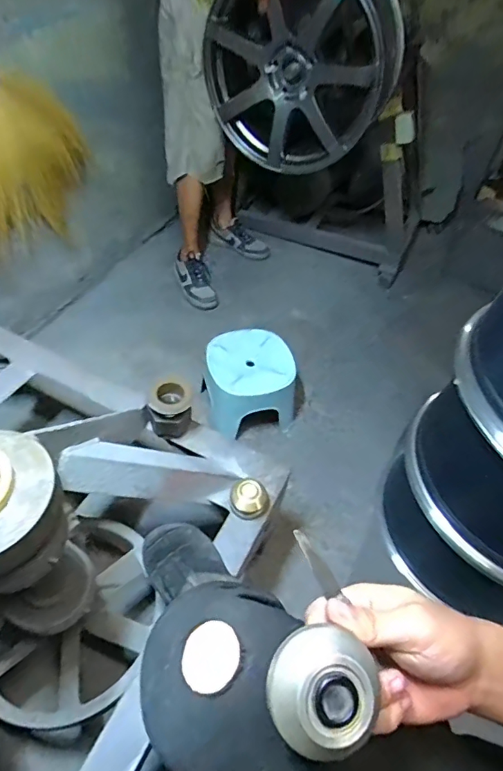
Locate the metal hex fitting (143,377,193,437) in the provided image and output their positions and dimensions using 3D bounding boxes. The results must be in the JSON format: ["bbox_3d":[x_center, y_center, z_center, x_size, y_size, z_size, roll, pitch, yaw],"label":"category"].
[{"bbox_3d":[-0.158,0.047,0.872,0.090,0.099,0.078,-9,52,-13],"label":"metal hex fitting"}]

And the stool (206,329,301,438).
[{"bbox_3d":[-0.012,-0.007,1.225,0.228,0.175,0.223,-13,53,-15],"label":"stool"}]

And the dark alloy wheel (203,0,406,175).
[{"bbox_3d":[0.132,-0.832,1.193,0.457,0.450,0.281,26,53,15],"label":"dark alloy wheel"}]

